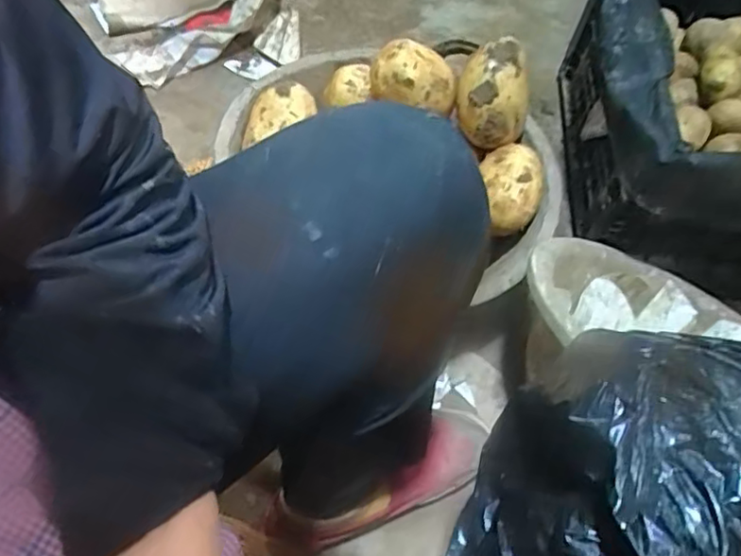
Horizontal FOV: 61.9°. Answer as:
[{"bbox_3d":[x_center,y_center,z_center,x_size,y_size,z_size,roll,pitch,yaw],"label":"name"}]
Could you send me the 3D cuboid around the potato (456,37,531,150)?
[{"bbox_3d":[0.138,-0.208,0.697,0.080,0.115,0.070,-5,21,-8],"label":"potato"}]

